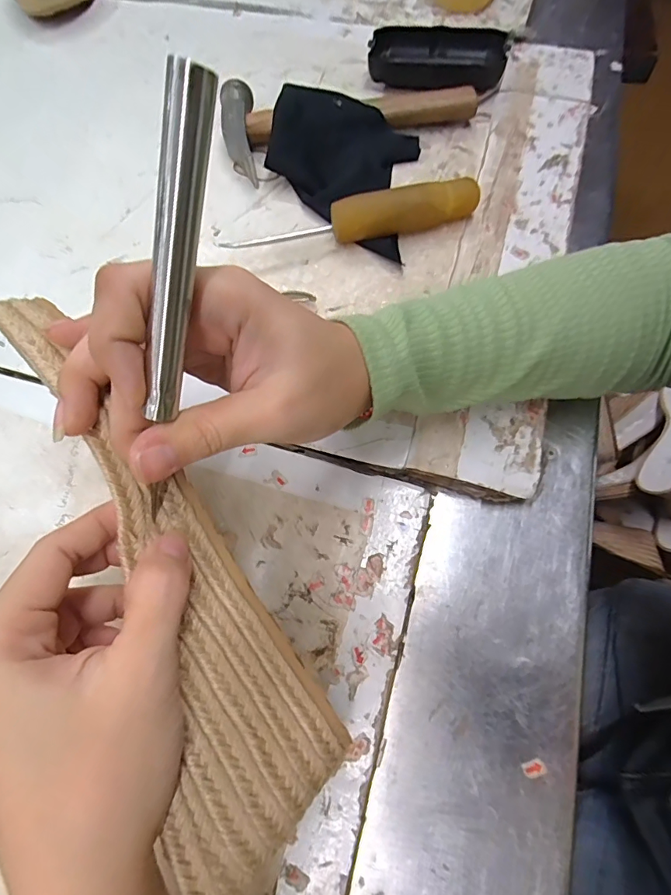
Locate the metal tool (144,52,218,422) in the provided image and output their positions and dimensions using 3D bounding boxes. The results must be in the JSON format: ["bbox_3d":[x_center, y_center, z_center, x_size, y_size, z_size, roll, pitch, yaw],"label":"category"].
[{"bbox_3d":[-0.049,-0.055,0.138,0.009,0.098,0.011,21,26,11],"label":"metal tool"}]

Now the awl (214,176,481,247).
[{"bbox_3d":[0.014,-0.157,0.316,0.174,0.028,0.021,-11,66,-3],"label":"awl"}]

